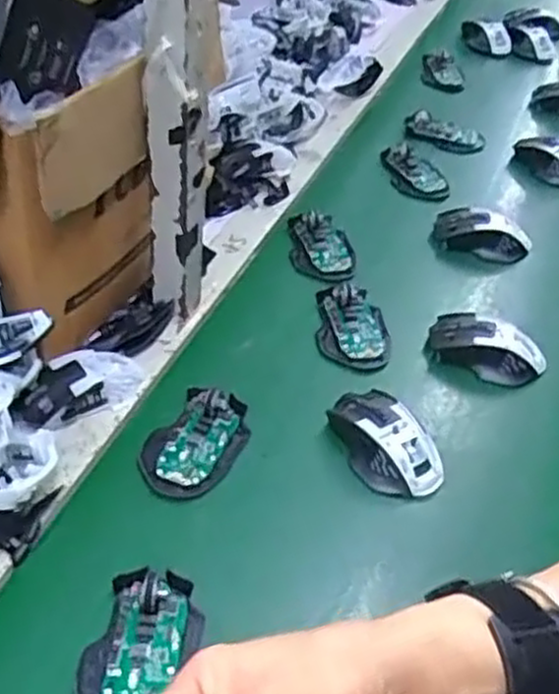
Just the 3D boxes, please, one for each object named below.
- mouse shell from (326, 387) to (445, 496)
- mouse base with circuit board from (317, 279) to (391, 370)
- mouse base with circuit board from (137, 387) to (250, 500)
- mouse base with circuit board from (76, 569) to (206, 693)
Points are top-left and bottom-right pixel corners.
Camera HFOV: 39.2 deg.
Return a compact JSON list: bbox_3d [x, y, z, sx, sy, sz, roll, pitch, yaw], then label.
[{"bbox_3d":[0.091,0.078,0.677,0.064,0.032,0.112,-21,44,-22],"label":"mouse shell"},{"bbox_3d":[0.075,-0.023,0.798,0.069,0.016,0.116,-2,40,-1],"label":"mouse base with circuit board"},{"bbox_3d":[-0.070,0.075,0.670,0.071,0.025,0.117,22,45,25],"label":"mouse base with circuit board"},{"bbox_3d":[-0.093,0.204,0.531,0.068,0.023,0.111,8,41,10],"label":"mouse base with circuit board"}]

